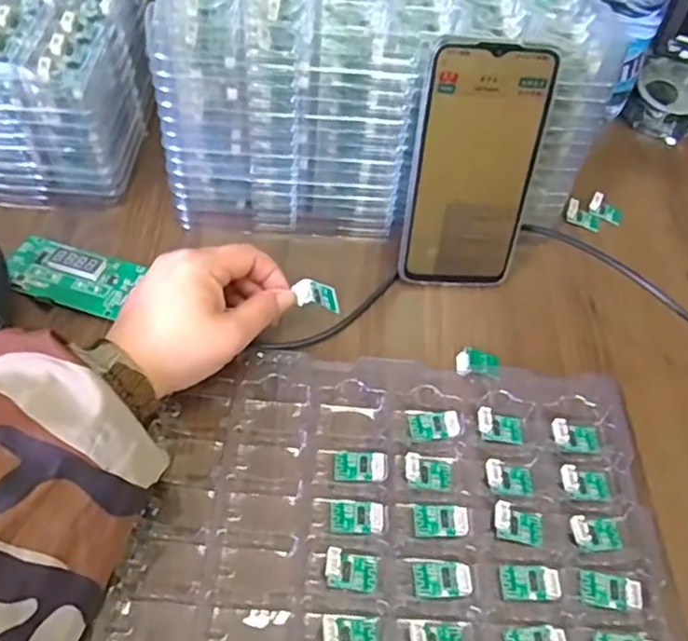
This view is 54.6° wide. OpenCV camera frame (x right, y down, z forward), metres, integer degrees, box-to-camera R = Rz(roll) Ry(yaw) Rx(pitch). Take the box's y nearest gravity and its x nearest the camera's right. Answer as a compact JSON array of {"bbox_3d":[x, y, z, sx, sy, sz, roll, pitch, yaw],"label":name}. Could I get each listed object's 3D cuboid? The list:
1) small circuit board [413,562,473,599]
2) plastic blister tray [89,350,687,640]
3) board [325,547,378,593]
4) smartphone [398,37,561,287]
[{"bbox_3d":[0.050,0.133,0.342,0.029,0.005,0.018,2,55,-4],"label":"small circuit board"},{"bbox_3d":[0.030,0.110,0.347,0.280,0.014,0.211,4,55,-3],"label":"plastic blister tray"},{"bbox_3d":[0.004,0.127,0.338,0.026,0.009,0.018,8,55,0],"label":"board"},{"bbox_3d":[0.081,-0.089,0.419,0.074,0.162,0.009,5,36,-2],"label":"smartphone"}]

